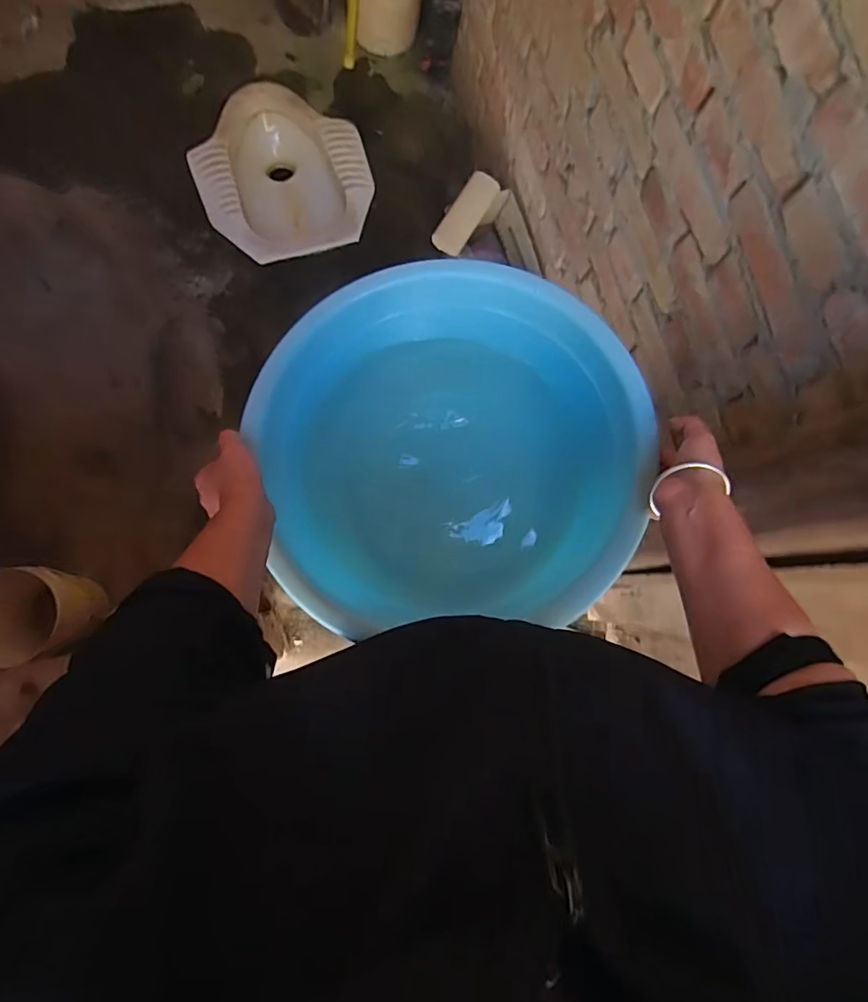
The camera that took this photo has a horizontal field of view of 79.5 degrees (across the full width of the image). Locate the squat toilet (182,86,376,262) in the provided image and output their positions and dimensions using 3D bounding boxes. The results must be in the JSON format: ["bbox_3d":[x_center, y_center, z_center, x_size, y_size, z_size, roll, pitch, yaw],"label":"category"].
[{"bbox_3d":[-0.381,-0.824,1.333,0.417,0.148,0.464,-17,84,-8],"label":"squat toilet"}]

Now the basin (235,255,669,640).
[{"bbox_3d":[0.012,-0.069,0.597,0.413,0.151,0.400,-7,83,-7],"label":"basin"}]

